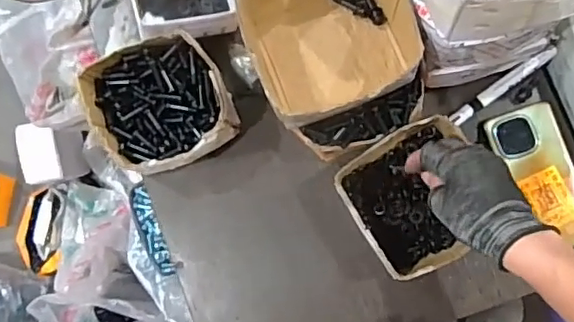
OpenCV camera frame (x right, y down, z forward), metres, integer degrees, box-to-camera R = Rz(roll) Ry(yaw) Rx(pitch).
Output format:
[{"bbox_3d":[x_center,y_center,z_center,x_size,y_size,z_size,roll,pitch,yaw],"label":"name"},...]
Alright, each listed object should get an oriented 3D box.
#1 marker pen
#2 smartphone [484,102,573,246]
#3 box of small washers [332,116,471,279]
[{"bbox_3d":[0.246,-0.086,0.652,0.139,0.013,0.015,-36,83,3],"label":"marker pen"},{"bbox_3d":[0.286,0.018,0.637,0.071,0.009,0.160,-21,84,5],"label":"smartphone"},{"bbox_3d":[0.140,0.039,0.615,0.137,0.072,0.134,-33,83,3],"label":"box of small washers"}]

